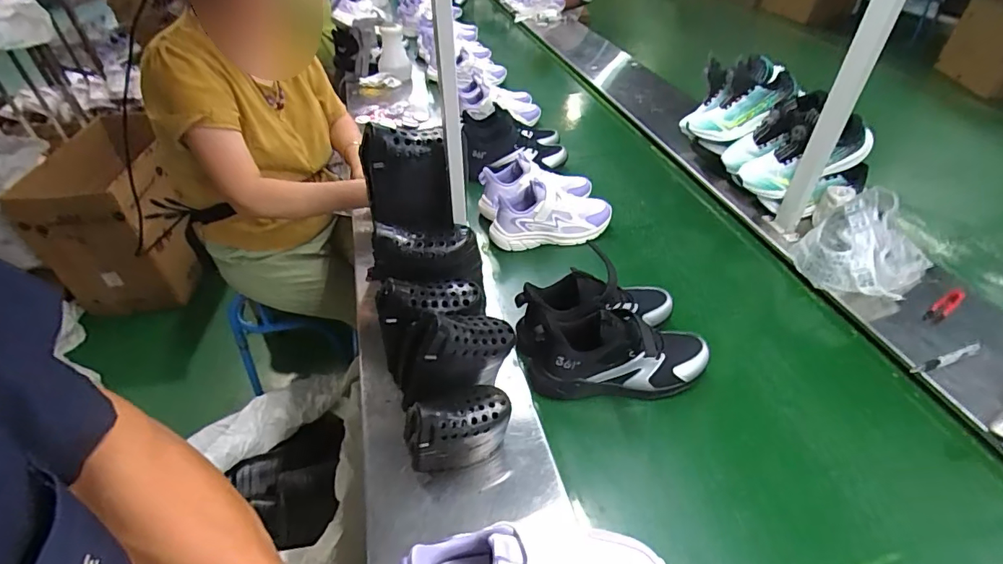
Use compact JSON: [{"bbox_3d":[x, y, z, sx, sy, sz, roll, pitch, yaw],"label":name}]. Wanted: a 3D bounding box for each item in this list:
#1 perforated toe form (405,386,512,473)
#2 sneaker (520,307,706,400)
[{"bbox_3d":[-0.053,0.176,0.598,0.129,0.114,0.070,-13,43,-13],"label":"perforated toe form"},{"bbox_3d":[0.166,0.098,0.716,0.275,0.121,0.115,4,42,6],"label":"sneaker"}]

